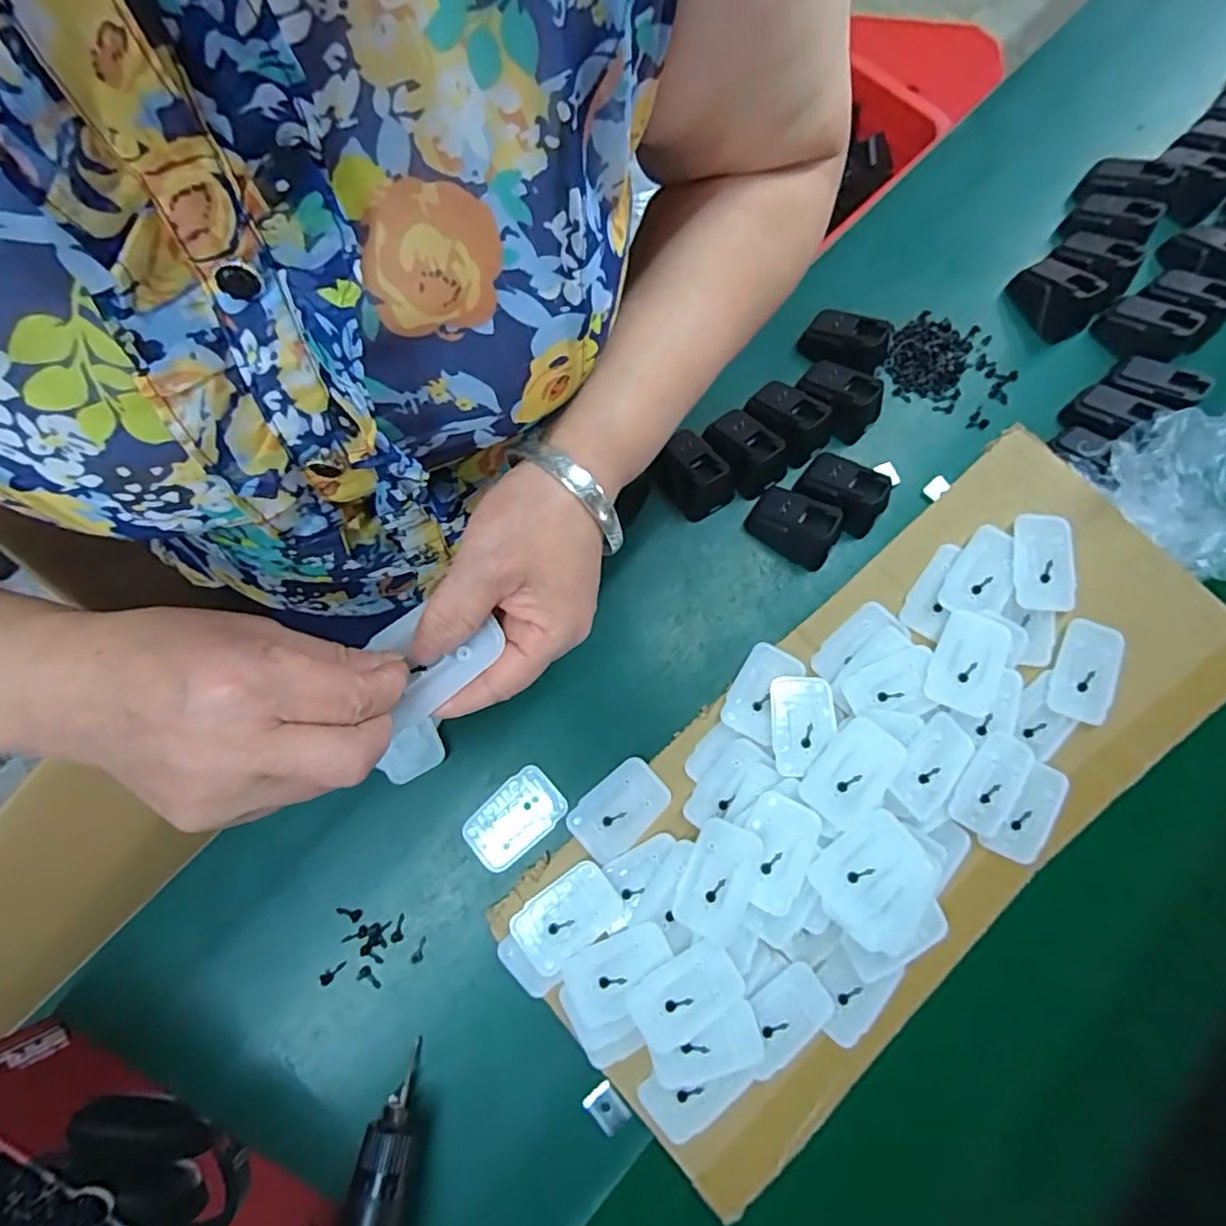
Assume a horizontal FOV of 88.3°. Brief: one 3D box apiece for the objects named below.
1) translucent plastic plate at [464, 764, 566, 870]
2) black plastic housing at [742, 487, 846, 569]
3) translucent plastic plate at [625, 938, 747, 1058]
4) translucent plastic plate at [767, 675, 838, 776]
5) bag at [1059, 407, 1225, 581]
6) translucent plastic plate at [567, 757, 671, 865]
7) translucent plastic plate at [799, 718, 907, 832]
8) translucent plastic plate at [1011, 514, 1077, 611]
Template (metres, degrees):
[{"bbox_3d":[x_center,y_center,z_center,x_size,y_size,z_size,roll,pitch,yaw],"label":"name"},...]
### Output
[{"bbox_3d":[-0.070,0.146,0.448,0.071,0.004,0.044,-41,79,-12],"label":"translucent plastic plate"},{"bbox_3d":[0.140,-0.068,0.486,0.068,0.038,0.039,34,76,8],"label":"black plastic housing"},{"bbox_3d":[0.046,0.240,0.396,0.070,0.006,0.045,-32,85,-4],"label":"translucent plastic plate"},{"bbox_3d":[0.136,0.079,0.448,0.045,0.005,0.071,-3,61,9],"label":"translucent plastic plate"},{"bbox_3d":[0.404,-0.082,0.426,0.105,0.067,0.117,-7,75,-4],"label":"bag"},{"bbox_3d":[0.004,0.139,0.447,0.070,0.010,0.044,-39,79,-11],"label":"translucent plastic plate"},{"bbox_3d":[0.160,0.108,0.422,0.047,0.008,0.070,40,86,21],"label":"translucent plastic plate"},{"bbox_3d":[0.308,-0.036,0.451,0.042,0.004,0.067,0,86,4],"label":"translucent plastic plate"}]

